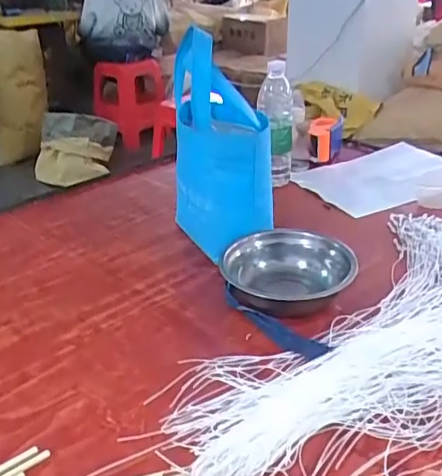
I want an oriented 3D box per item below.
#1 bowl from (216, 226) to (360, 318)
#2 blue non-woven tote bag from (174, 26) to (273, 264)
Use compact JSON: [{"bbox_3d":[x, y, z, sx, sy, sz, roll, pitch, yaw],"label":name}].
[{"bbox_3d":[0.080,0.041,0.699,0.152,0.054,0.152,-3,29,-3],"label":"bowl"},{"bbox_3d":[0.002,-0.122,0.769,0.128,0.291,0.139,-3,29,-3],"label":"blue non-woven tote bag"}]

